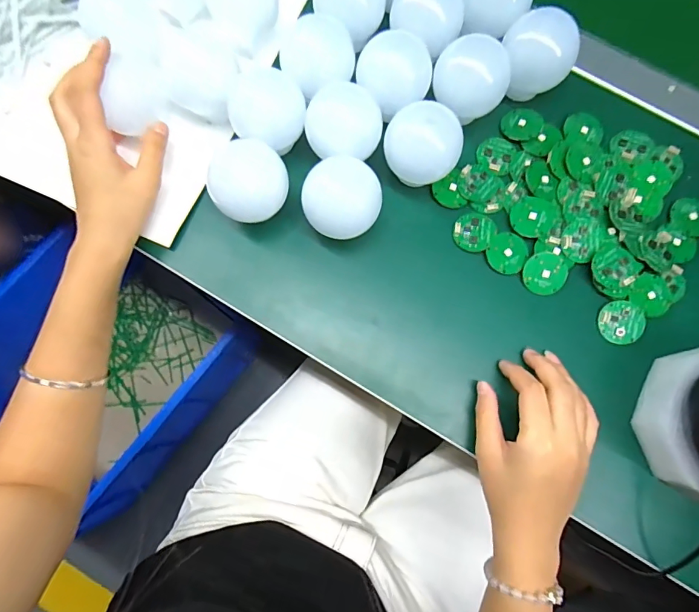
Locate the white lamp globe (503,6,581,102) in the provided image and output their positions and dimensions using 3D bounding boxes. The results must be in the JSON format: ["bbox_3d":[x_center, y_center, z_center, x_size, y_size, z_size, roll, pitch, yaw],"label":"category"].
[{"bbox_3d":[0.156,-0.208,0.362,0.049,0.061,0.049,0,79,-1],"label":"white lamp globe"}]

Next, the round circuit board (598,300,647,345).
[{"bbox_3d":[0.224,0.014,0.351,0.035,0.004,0.035,-1,85,9],"label":"round circuit board"}]

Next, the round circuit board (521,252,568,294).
[{"bbox_3d":[0.162,-0.027,0.353,0.034,0.006,0.034,0,79,-1],"label":"round circuit board"}]

